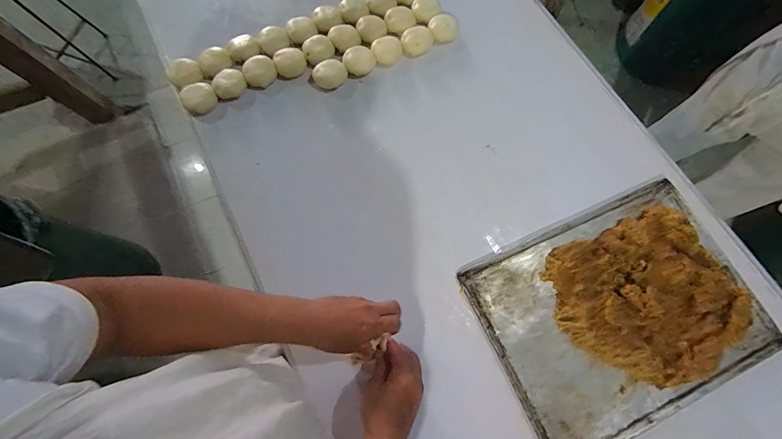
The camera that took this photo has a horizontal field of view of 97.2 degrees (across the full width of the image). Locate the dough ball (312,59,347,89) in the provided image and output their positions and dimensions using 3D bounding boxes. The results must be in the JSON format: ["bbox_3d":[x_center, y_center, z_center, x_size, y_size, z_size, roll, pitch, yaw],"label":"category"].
[{"bbox_3d":[-0.123,-0.294,0.697,0.065,0.028,0.054,-18,75,-6],"label":"dough ball"}]

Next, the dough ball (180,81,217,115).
[{"bbox_3d":[-0.375,-0.237,0.672,0.070,0.028,0.062,44,78,11],"label":"dough ball"}]

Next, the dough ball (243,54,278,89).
[{"bbox_3d":[-0.264,-0.299,0.694,0.062,0.028,0.060,0,74,0],"label":"dough ball"}]

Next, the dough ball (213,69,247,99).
[{"bbox_3d":[-0.321,-0.271,0.684,0.060,0.026,0.063,0,74,0],"label":"dough ball"}]

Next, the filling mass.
[{"bbox_3d":[0.423,0.129,0.570,0.281,0.038,0.249,-21,75,-7],"label":"filling mass"}]

